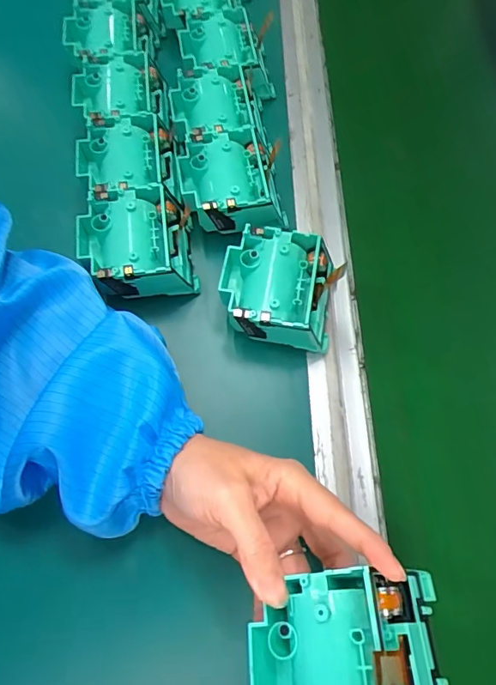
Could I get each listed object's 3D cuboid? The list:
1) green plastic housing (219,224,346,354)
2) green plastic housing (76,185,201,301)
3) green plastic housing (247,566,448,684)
[{"bbox_3d":[0.023,-0.037,0.345,0.080,0.043,0.073,10,67,4],"label":"green plastic housing"},{"bbox_3d":[-0.084,-0.071,0.358,0.080,0.036,0.084,-16,68,-7],"label":"green plastic housing"},{"bbox_3d":[0.044,0.139,0.207,0.084,0.030,0.071,-2,67,-1],"label":"green plastic housing"}]

